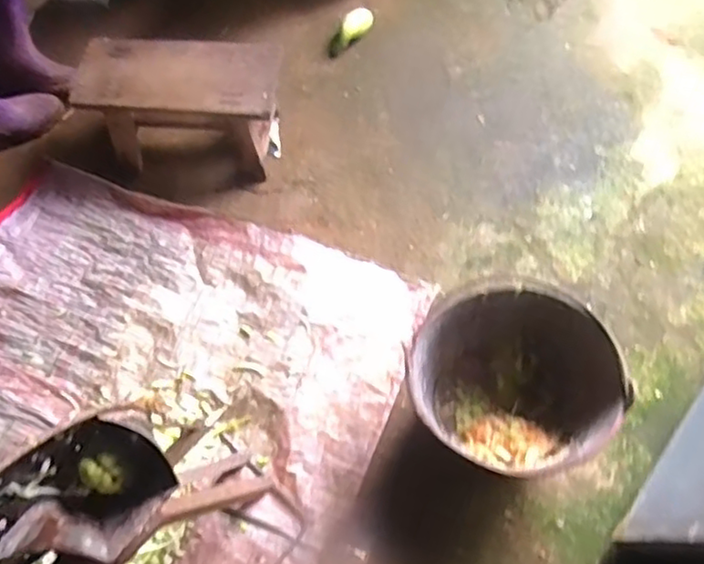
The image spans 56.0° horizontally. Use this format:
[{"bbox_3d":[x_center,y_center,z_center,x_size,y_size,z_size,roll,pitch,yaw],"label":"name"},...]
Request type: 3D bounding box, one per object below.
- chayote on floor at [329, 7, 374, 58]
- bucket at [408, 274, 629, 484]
[{"bbox_3d":[-0.002,-0.610,1.608,0.075,0.048,0.145,26,72,12],"label":"chayote on floor"},{"bbox_3d":[0.273,0.185,1.168,0.337,0.253,0.307,-1,68,2],"label":"bucket"}]

